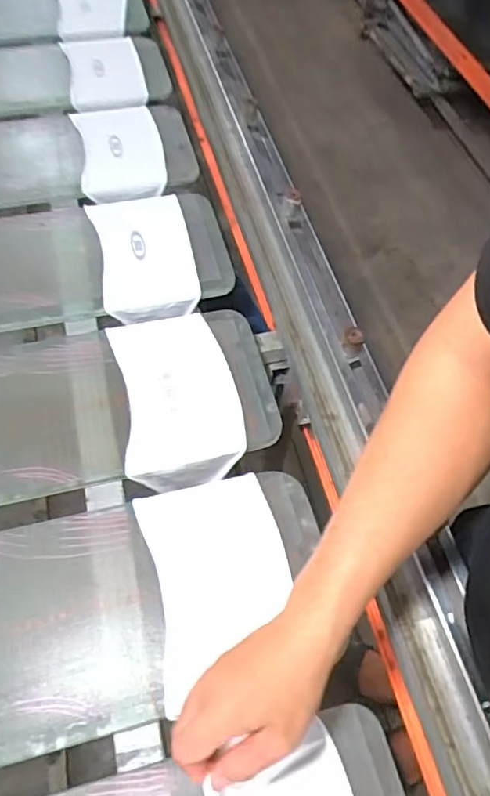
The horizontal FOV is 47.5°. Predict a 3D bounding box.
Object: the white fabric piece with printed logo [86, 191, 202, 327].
[{"bbox_3d":[-0.137,-0.196,0.766,0.126,0.029,0.208,-11,59,-10],"label":"white fabric piece with printed logo"}]

